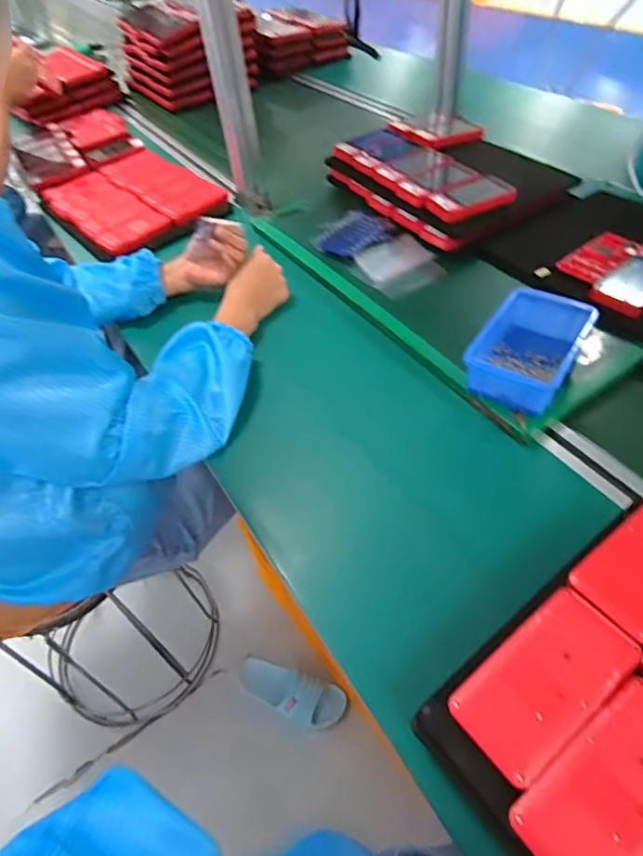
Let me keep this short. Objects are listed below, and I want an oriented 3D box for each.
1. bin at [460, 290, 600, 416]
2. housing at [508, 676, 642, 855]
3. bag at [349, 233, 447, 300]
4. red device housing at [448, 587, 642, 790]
[{"bbox_3d":[0.228,-0.086,0.581,0.098,0.050,0.145,25,57,25],"label":"bin"},{"bbox_3d":[0.169,0.205,0.298,0.117,0.014,0.061,-33,54,-20],"label":"housing"},{"bbox_3d":[0.109,-0.236,0.767,0.117,0.014,0.106,-28,52,-17],"label":"bag"},{"bbox_3d":[0.143,0.162,0.337,0.115,0.015,0.060,-33,54,-20],"label":"red device housing"}]

